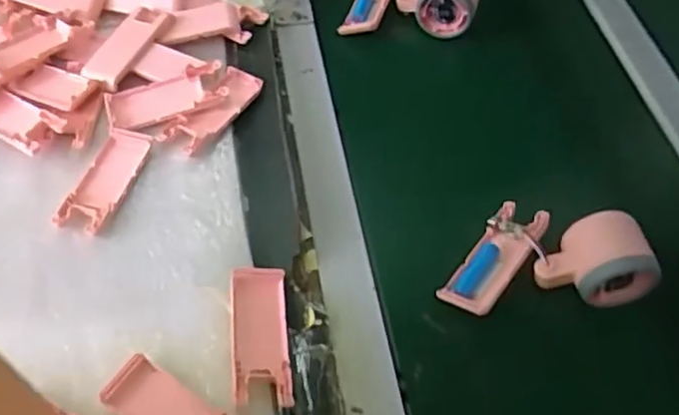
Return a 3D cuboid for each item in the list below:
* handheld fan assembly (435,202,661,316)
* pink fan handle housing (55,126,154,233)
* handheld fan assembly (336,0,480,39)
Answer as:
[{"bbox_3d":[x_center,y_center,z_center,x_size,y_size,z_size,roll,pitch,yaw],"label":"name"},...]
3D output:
[{"bbox_3d":[0.153,0.029,0.507,0.151,0.050,0.081,-5,52,-7],"label":"handheld fan assembly"},{"bbox_3d":[-0.191,-0.023,0.553,0.039,0.009,0.102,16,53,9],"label":"pink fan handle housing"},{"bbox_3d":[0.069,-0.221,0.691,0.132,0.064,0.072,-2,52,-4],"label":"handheld fan assembly"}]

